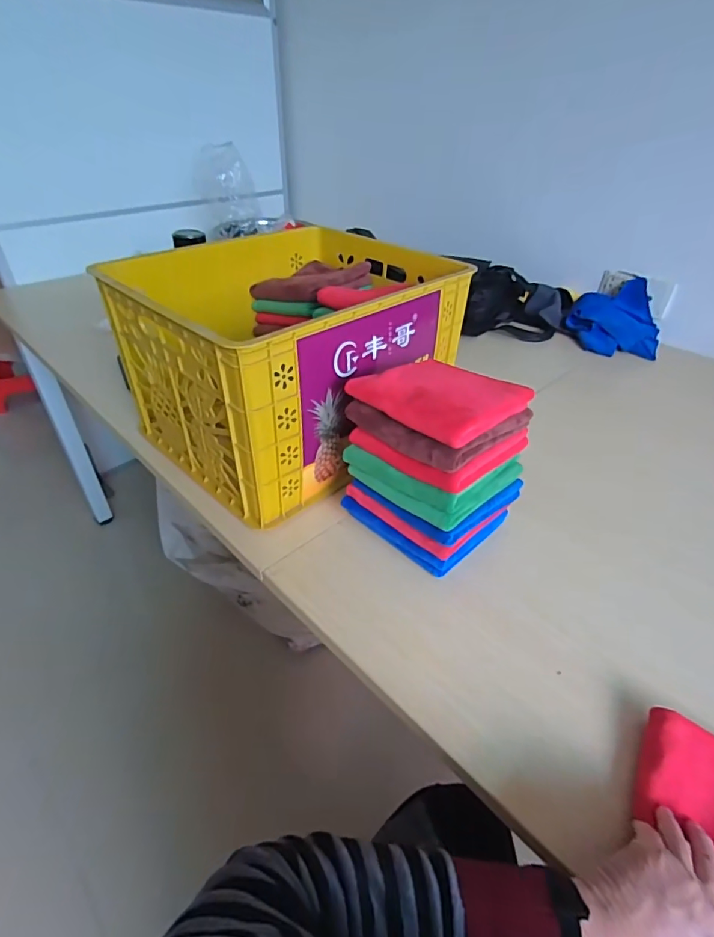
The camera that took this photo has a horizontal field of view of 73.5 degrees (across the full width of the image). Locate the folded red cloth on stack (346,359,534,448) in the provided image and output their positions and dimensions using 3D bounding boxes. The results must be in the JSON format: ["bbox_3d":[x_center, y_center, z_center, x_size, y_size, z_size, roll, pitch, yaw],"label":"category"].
[{"bbox_3d":[0.105,-0.101,0.579,0.166,0.027,0.162,-30,47,-33],"label":"folded red cloth on stack"}]

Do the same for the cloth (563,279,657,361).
[{"bbox_3d":[0.703,-0.388,1.282,0.224,0.059,0.252,-13,66,-3],"label":"cloth"}]

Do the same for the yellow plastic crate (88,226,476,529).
[{"bbox_3d":[-0.105,-0.208,0.852,0.424,0.290,0.515,30,46,31],"label":"yellow plastic crate"}]

